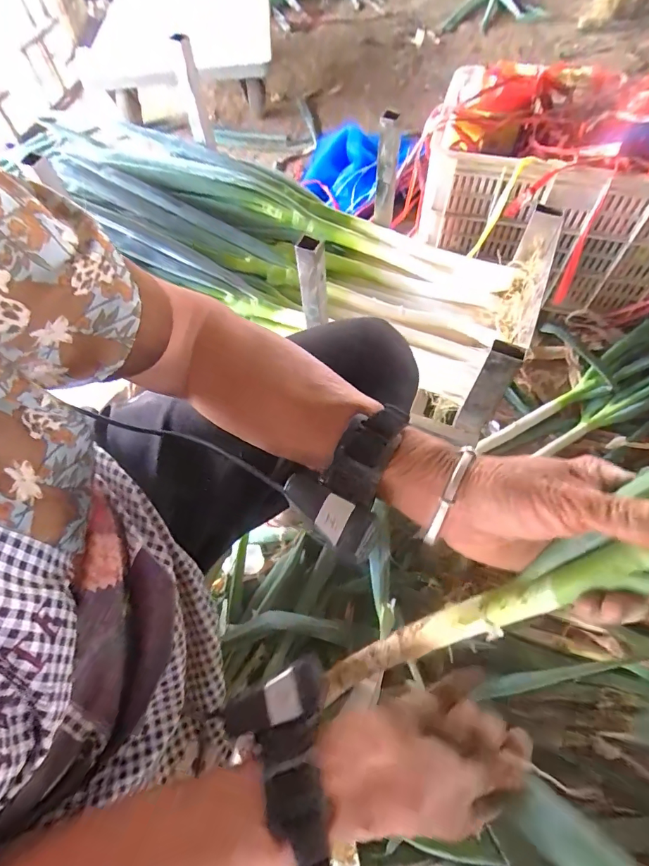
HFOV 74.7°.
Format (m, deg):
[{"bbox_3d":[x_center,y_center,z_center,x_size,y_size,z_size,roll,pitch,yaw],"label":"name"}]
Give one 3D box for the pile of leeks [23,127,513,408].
[{"bbox_3d":[-0.086,-0.283,0.668,0.764,0.127,0.245,20,65,13],"label":"pile of leeks"}]

